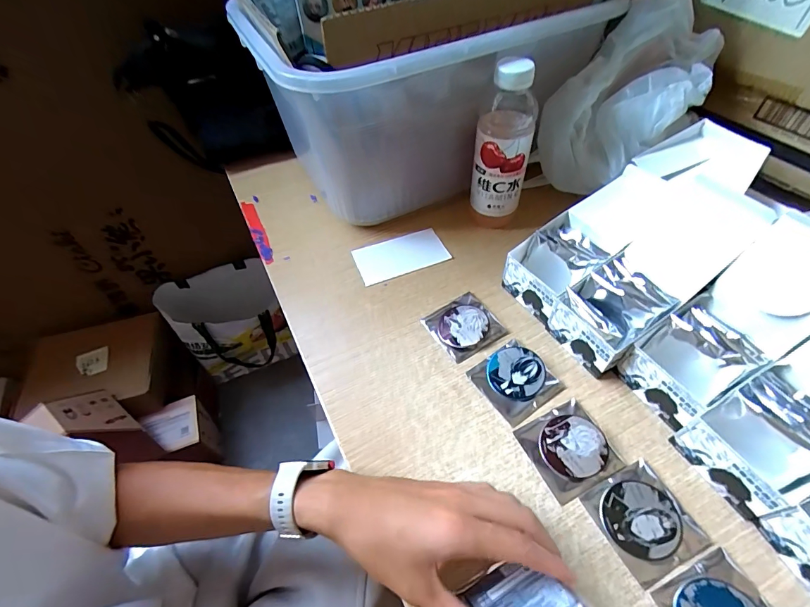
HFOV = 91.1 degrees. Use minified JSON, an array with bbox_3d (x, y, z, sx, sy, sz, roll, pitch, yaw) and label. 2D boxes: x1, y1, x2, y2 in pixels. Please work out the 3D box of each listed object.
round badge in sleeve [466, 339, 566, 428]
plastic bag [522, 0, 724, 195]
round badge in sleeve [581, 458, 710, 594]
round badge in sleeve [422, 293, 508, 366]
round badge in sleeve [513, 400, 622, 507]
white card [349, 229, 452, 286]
[{"bbox_3d":[0.110,0.074,0.394,0.068,0.013,0.070,-29,55,-18],"label":"round badge in sleeve"},{"bbox_3d":[0.265,-0.242,0.479,0.138,0.194,0.150,33,60,26],"label":"plastic bag"},{"bbox_3d":[0.190,0.171,0.314,0.067,0.009,0.070,-22,53,-13],"label":"round badge in sleeve"},{"bbox_3d":[0.066,0.024,0.439,0.069,0.011,0.070,-26,54,-16],"label":"round badge in sleeve"},{"bbox_3d":[0.144,0.127,0.350,0.065,0.012,0.069,-23,54,-14],"label":"round badge in sleeve"},{"bbox_3d":[-0.006,-0.063,0.518,0.114,0.005,0.066,-18,56,-5],"label":"white card"}]

